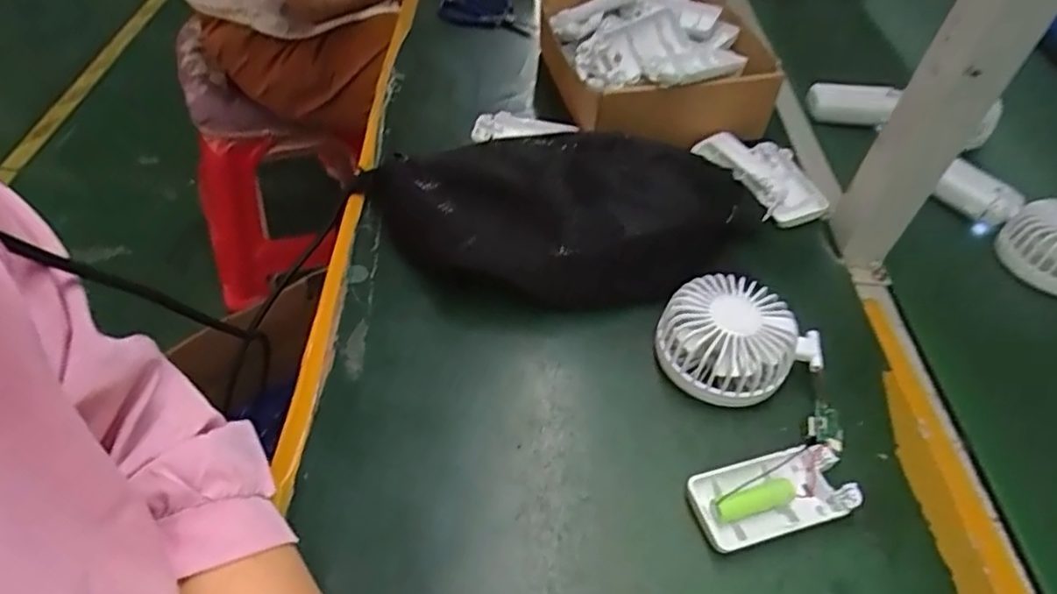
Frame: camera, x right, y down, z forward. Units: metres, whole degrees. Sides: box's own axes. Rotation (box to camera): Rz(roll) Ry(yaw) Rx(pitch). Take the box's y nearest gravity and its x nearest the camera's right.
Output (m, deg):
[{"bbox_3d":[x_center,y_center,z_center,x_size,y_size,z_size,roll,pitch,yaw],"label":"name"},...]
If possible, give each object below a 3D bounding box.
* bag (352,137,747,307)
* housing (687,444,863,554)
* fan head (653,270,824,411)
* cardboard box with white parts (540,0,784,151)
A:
[{"bbox_3d":[0.017,-0.067,0.495,0.313,0.082,0.133,5,48,1],"label":"bag"},{"bbox_3d":[0.143,0.117,0.385,0.094,0.014,0.044,-11,49,-13],"label":"housing"},{"bbox_3d":[0.139,0.027,0.443,0.099,0.045,0.083,-17,51,-18],"label":"fan head"},{"bbox_3d":[0.122,-0.241,0.655,0.184,0.094,0.225,-6,49,-10],"label":"cardboard box with white parts"}]

